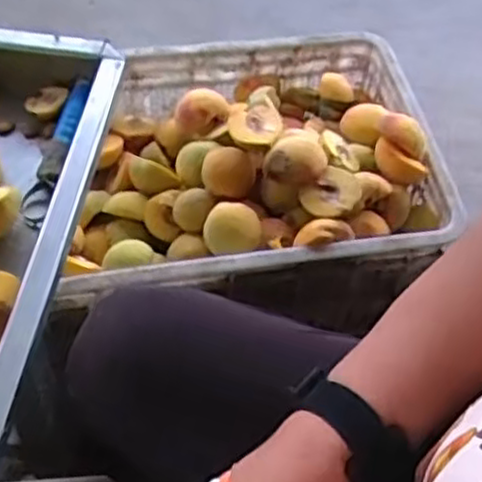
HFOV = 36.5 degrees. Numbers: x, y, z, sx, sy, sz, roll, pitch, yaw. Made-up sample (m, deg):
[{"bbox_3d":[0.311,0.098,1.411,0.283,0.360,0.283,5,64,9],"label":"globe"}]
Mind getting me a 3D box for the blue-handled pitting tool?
[{"bbox_3d":[-0.157,-0.078,0.621,0.030,0.035,0.141,8,53,3],"label":"blue-handled pitting tool"}]

